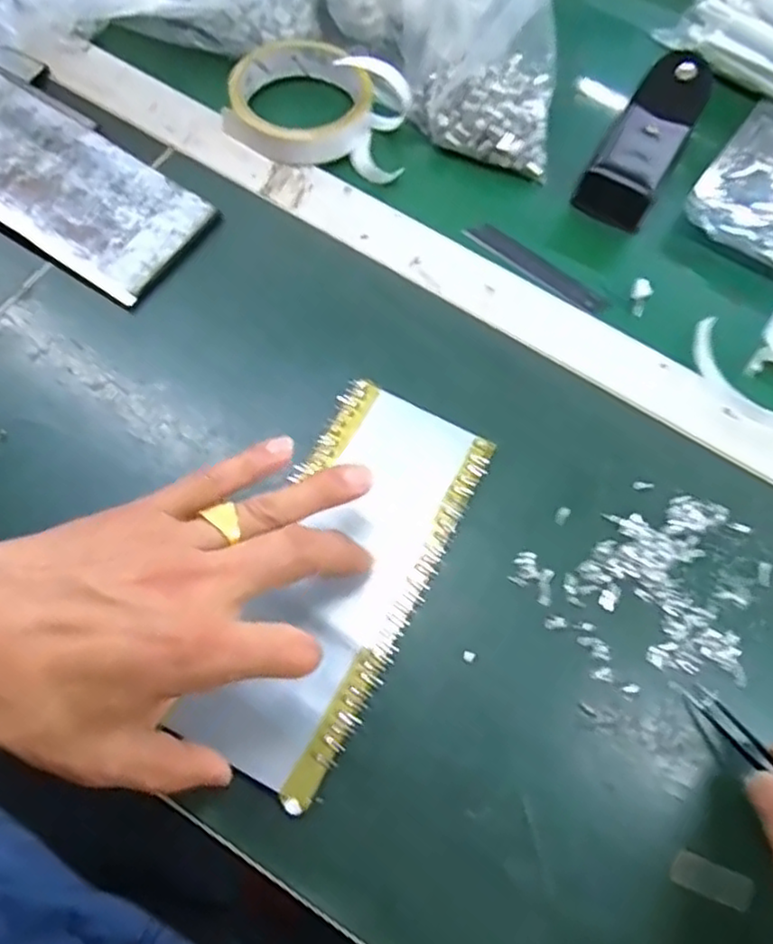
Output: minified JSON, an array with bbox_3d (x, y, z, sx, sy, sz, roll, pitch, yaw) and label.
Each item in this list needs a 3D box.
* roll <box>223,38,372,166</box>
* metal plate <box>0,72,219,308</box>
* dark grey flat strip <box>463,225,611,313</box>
[{"bbox_3d":[-0.054,-0.244,0.453,0.090,0.026,0.092,8,67,0],"label":"roll"},{"bbox_3d":[-0.207,-0.182,0.423,0.201,0.009,0.087,35,69,4],"label":"metal plate"},{"bbox_3d":[0.095,-0.128,0.438,0.098,0.004,0.020,36,69,11],"label":"dark grey flat strip"}]

